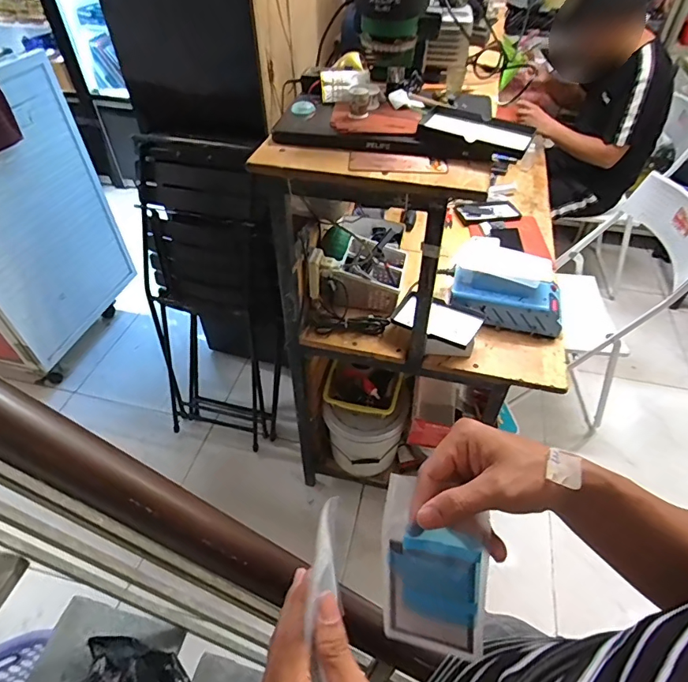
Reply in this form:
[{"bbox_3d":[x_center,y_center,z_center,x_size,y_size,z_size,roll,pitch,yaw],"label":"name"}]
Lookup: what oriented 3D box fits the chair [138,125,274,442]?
[{"bbox_3d":[-0.430,-0.105,1.471,0.472,0.966,0.312,9,47,7],"label":"chair"}]

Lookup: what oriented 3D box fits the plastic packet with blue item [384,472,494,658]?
[{"bbox_3d":[0.067,0.174,0.347,0.075,0.133,0.015,3,8,22],"label":"plastic packet with blue item"}]

